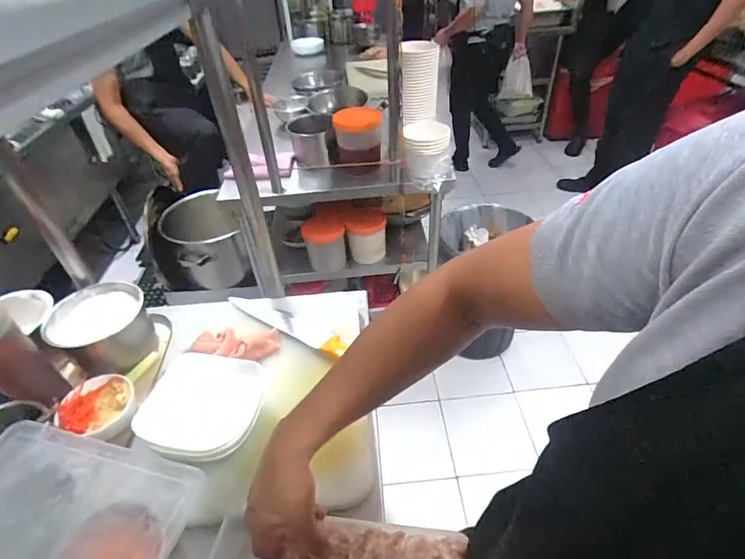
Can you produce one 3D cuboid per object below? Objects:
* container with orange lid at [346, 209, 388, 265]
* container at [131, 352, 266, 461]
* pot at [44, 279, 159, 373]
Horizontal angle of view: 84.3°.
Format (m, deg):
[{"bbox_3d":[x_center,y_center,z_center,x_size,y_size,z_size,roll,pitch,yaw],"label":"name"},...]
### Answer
[{"bbox_3d":[-0.019,-0.156,1.413,0.130,0.144,0.120,-2,41,2],"label":"container with orange lid"},{"bbox_3d":[-0.241,0.185,0.591,0.143,0.045,0.157,17,43,-5],"label":"container"},{"bbox_3d":[-0.472,0.084,0.729,0.147,0.108,0.144,-2,41,2],"label":"pot"}]

